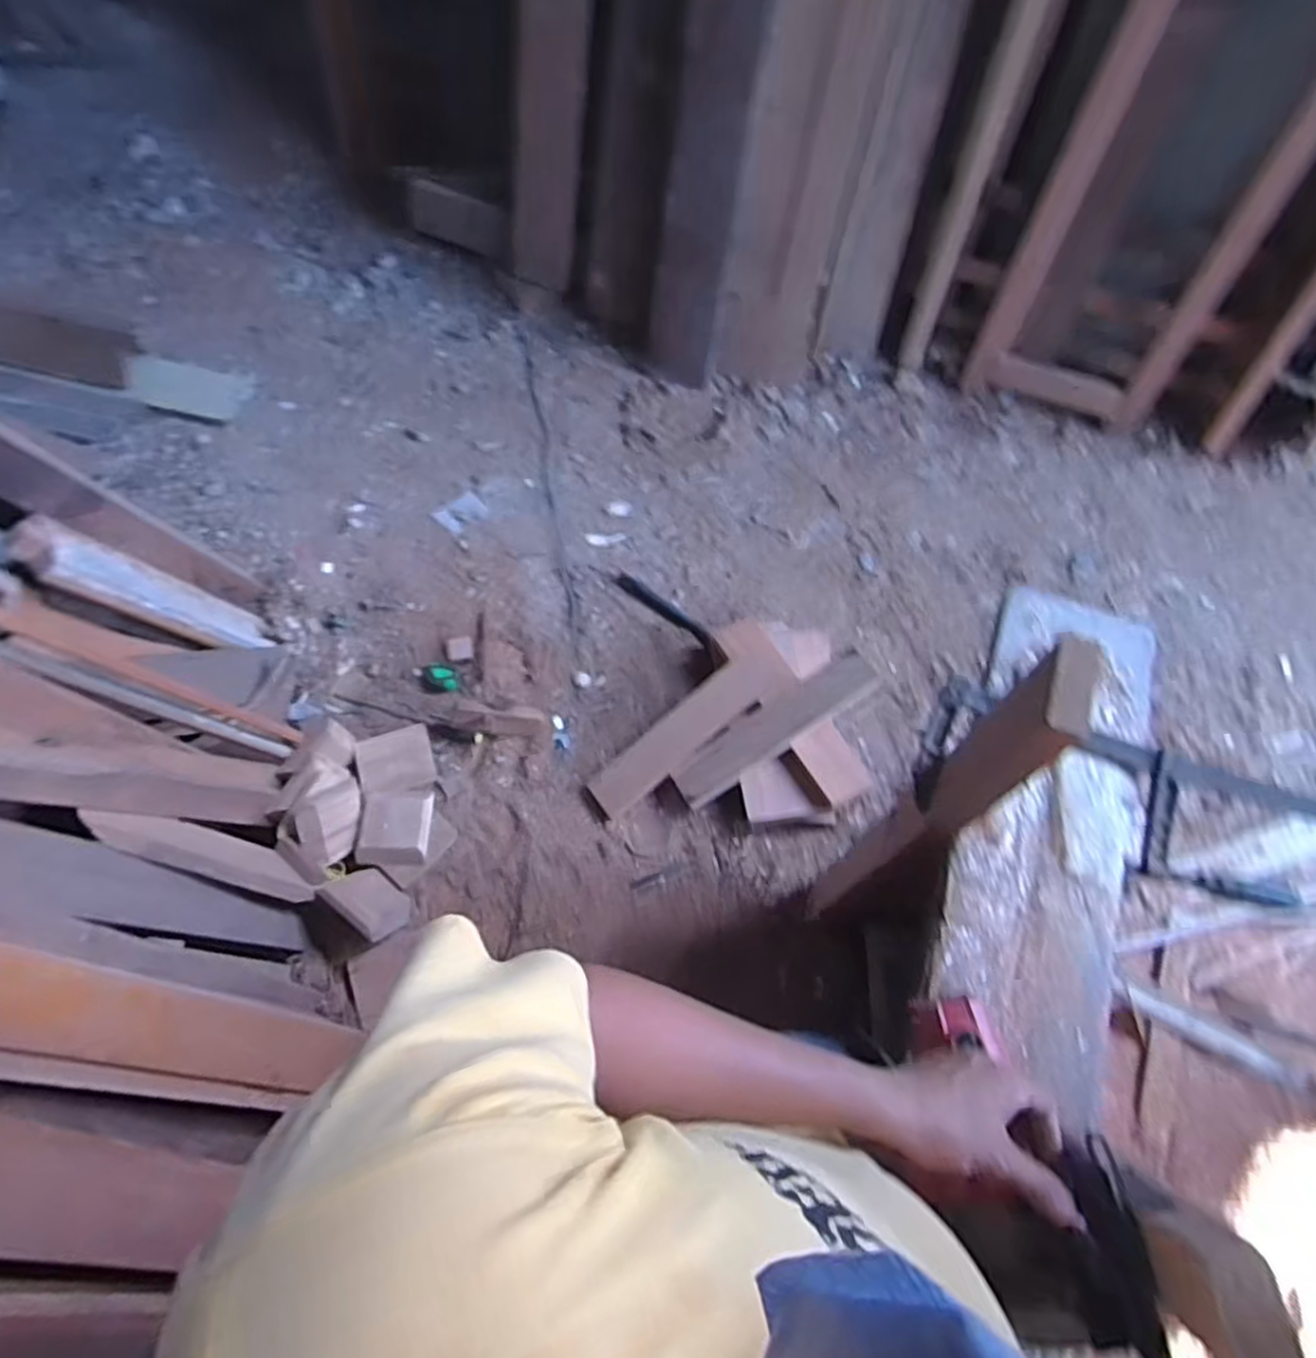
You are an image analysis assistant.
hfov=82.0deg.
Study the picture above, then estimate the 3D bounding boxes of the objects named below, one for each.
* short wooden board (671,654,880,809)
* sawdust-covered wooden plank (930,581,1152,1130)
[{"bbox_3d":[0.242,0.103,1.575,0.467,0.034,0.105,-33,67,-3],"label":"short wooden board"},{"bbox_3d":[0.471,0.157,0.920,0.221,0.027,0.647,21,64,9],"label":"sawdust-covered wooden plank"}]

